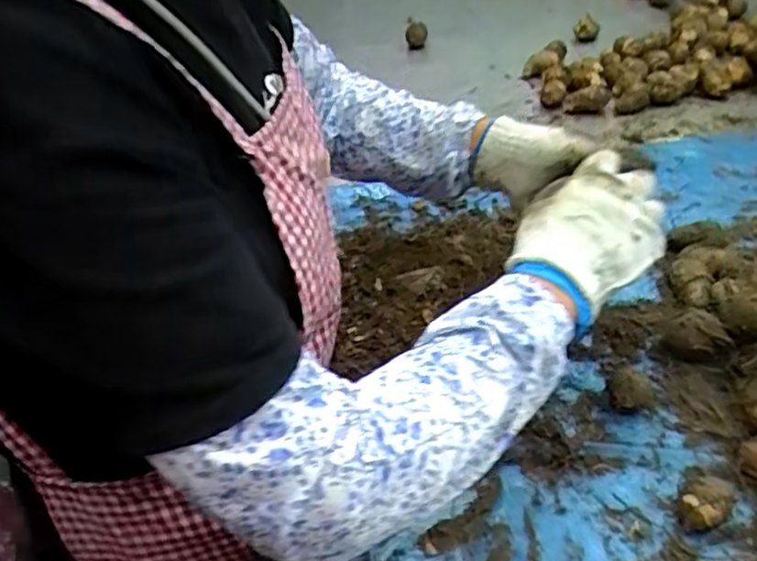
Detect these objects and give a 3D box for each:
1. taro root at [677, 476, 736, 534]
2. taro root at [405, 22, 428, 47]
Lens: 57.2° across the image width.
[{"bbox_3d":[0.240,0.165,0.509,0.033,0.030,0.043,21,47,29],"label":"taro root"},{"bbox_3d":[0.069,-0.460,1.298,0.043,0.037,0.048,1,40,8],"label":"taro root"}]

